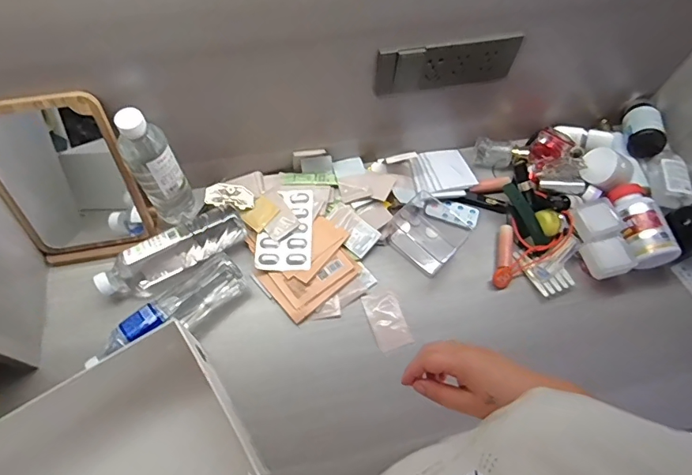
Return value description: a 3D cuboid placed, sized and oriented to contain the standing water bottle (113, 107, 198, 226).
[{"bbox_3d":[-0.254,-0.081,0.638,0.061,0.224,0.054,-30,68,-17],"label":"standing water bottle"}]

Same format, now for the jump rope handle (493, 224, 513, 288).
[{"bbox_3d":[0.243,0.030,0.712,0.023,0.030,0.102,13,63,3],"label":"jump rope handle"}]

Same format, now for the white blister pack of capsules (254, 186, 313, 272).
[{"bbox_3d":[-0.094,-0.015,0.703,0.083,0.007,0.137,1,63,-3],"label":"white blister pack of capsules"}]

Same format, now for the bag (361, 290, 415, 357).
[{"bbox_3d":[0.060,0.118,0.665,0.049,0.009,0.088,-16,65,-11],"label":"bag"}]

